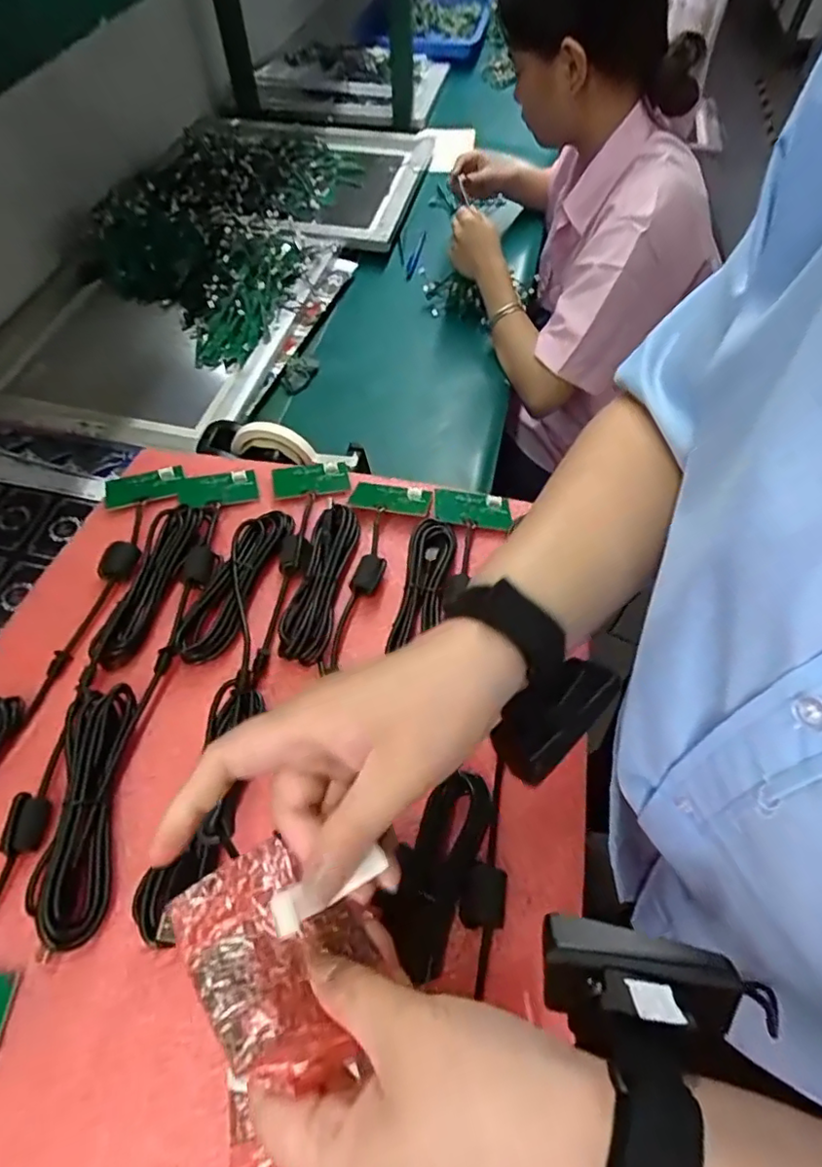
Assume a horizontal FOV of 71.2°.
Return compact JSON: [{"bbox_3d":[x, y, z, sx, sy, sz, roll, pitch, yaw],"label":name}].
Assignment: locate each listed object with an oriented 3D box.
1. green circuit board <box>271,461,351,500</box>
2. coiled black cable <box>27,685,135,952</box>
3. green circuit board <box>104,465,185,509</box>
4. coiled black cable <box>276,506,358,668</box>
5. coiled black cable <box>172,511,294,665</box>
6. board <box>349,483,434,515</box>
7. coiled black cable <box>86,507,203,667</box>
[{"bbox_3d":[-0.094,-0.097,0.539,0.070,0.013,0.042,-13,58,-10],"label":"green circuit board"},{"bbox_3d":[-0.200,0.135,0.351,0.039,0.023,0.146,-3,57,-4],"label":"coiled black cable"},{"bbox_3d":[-0.244,-0.088,0.528,0.068,0.006,0.044,-17,51,-15],"label":"green circuit board"},{"bbox_3d":[-0.069,-0.004,0.452,0.037,0.018,0.149,9,57,5],"label":"coiled black cable"},{"bbox_3d":[-0.136,-0.005,0.449,0.039,0.020,0.147,15,58,8],"label":"coiled black cable"},{"bbox_3d":[-0.018,-0.076,0.512,0.068,0.005,0.043,11,39,7],"label":"board"},{"bbox_3d":[-0.207,-0.004,0.452,0.038,0.019,0.149,10,57,5],"label":"coiled black cable"}]

